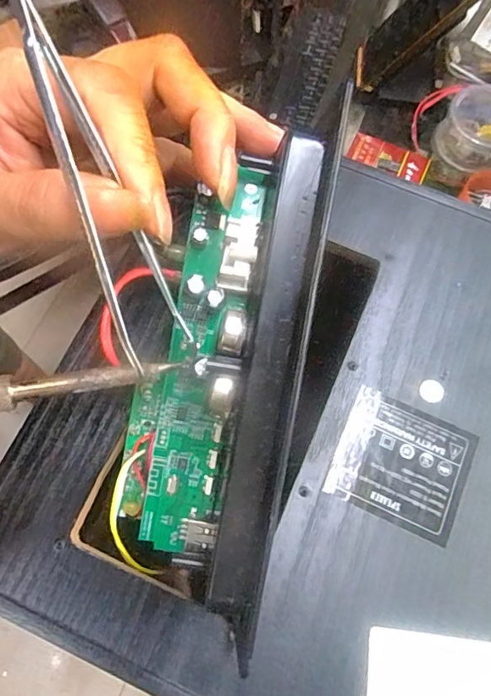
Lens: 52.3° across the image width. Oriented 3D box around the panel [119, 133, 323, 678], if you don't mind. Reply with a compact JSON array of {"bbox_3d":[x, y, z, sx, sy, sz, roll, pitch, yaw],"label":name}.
[{"bbox_3d":[-0.014,0.013,0.185,0.060,0.053,0.169,11,94,2],"label":"panel"}]

